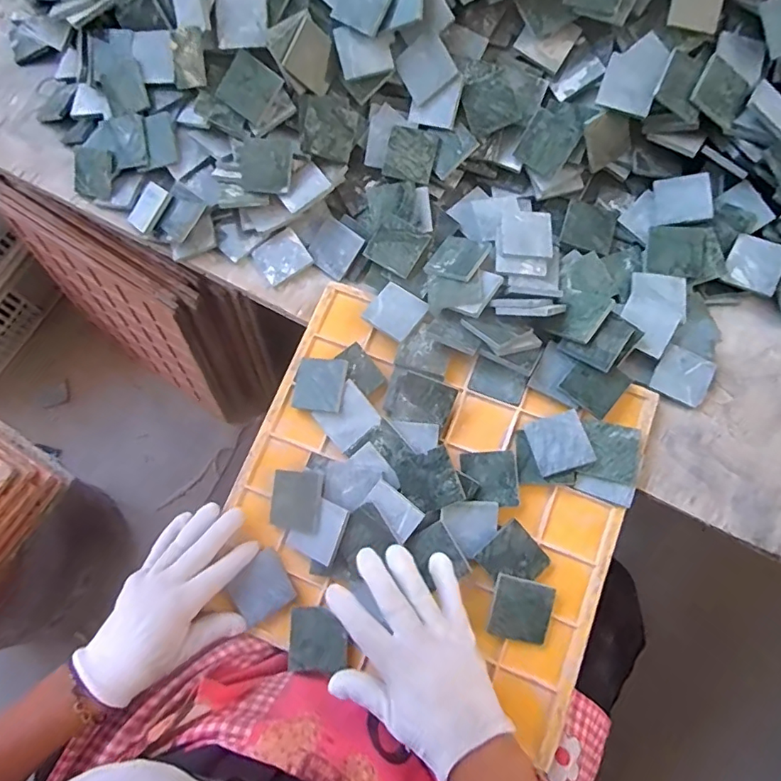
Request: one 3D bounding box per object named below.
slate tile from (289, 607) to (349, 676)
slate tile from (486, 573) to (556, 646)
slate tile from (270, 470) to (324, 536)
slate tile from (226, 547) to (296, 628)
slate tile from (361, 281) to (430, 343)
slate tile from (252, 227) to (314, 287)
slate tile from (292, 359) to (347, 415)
[{"bbox_3d":[-0.061,0.210,0.442,0.049,0.010,0.050,2,71,1],"label":"slate tile"},{"bbox_3d":[0.108,0.182,0.434,0.049,0.006,0.049,14,87,1],"label":"slate tile"},{"bbox_3d":[-0.083,0.100,0.469,0.055,0.006,0.053,0,83,30],"label":"slate tile"},{"bbox_3d":[-0.112,0.171,0.456,0.049,0.004,0.047,-34,75,-9],"label":"slate tile"},{"bbox_3d":[0.005,-0.077,0.508,0.050,0.004,0.049,35,75,12],"label":"slate tile"},{"bbox_3d":[-0.114,-0.139,0.548,0.050,0.009,0.051,-32,73,-10],"label":"slate tile"},{"bbox_3d":[-0.068,-0.005,0.498,0.051,0.005,0.050,5,77,20],"label":"slate tile"}]

